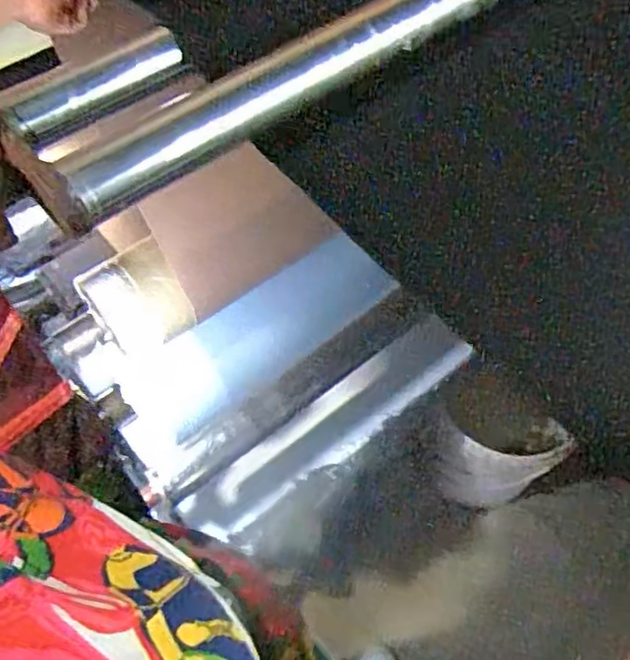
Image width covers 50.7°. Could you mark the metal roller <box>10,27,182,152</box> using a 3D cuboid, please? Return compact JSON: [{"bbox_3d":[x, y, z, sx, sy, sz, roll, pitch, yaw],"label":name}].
[{"bbox_3d":[-0.165,-0.189,0.516,0.139,0.033,0.024,-38,64,-21],"label":"metal roller"}]

